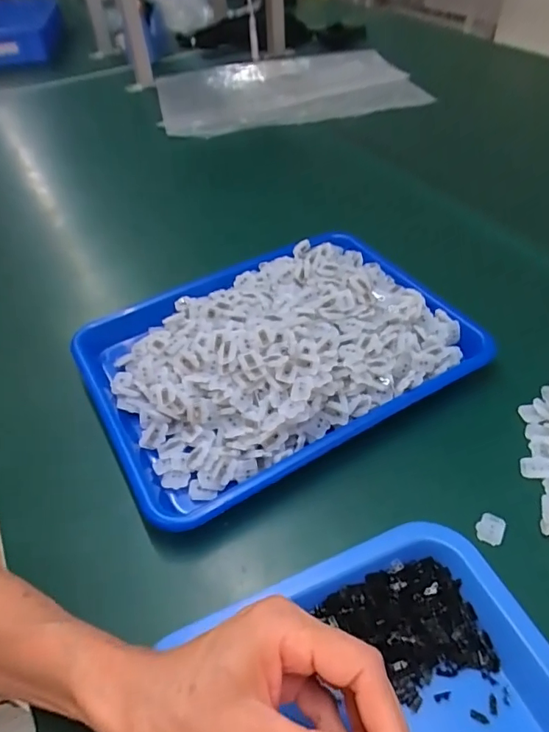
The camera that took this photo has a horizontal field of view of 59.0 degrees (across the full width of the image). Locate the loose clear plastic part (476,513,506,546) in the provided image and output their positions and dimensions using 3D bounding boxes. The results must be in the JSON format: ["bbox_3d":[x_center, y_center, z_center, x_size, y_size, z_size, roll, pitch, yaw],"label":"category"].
[{"bbox_3d":[0.154,0.115,0.345,0.019,0.004,0.022,15,50,18],"label":"loose clear plastic part"}]

